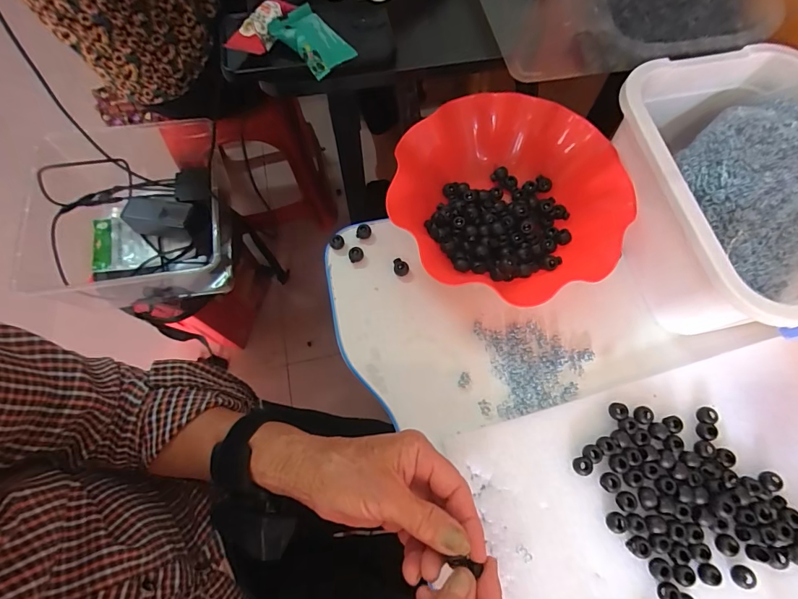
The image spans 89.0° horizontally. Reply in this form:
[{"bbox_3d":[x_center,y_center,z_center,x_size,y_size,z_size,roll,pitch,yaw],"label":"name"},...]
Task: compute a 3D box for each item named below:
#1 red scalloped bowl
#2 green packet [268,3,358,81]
[{"bbox_3d":[0.105,-0.107,0.416,0.213,0.063,0.203,0,72,1],"label":"red scalloped bowl"},{"bbox_3d":[-0.081,-0.239,0.373,0.069,0.018,0.043,42,75,14],"label":"green packet"}]

